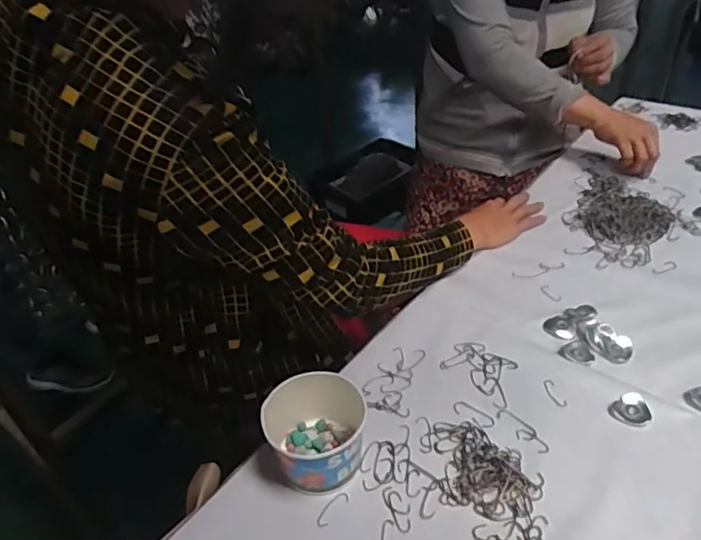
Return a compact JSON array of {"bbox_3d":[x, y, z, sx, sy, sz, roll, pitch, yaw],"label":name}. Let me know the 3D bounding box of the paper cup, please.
[{"bbox_3d":[-0.030,0.157,0.525,0.093,0.078,0.087,-5,37,4],"label":"paper cup"}]

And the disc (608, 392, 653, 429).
[{"bbox_3d":[0.281,0.142,0.556,0.035,0.004,0.034,-31,47,4],"label":"disc"}]

